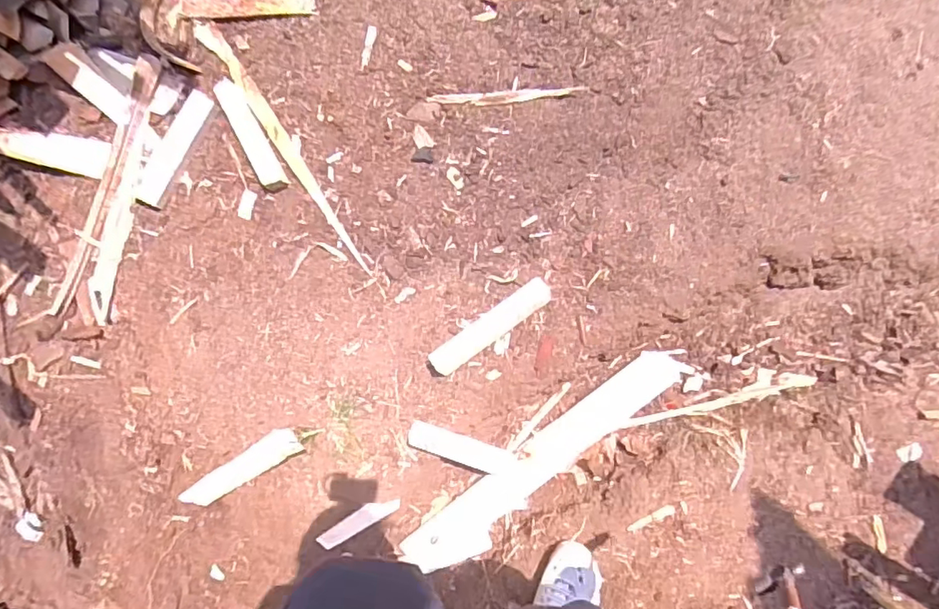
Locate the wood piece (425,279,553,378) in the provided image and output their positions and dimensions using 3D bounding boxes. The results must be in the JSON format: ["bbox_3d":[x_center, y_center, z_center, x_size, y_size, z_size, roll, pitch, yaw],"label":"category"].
[{"bbox_3d":[0.045,0.046,1.164,0.287,0.032,0.060,-36,80,-4],"label":"wood piece"}]

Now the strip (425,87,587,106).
[{"bbox_3d":[0.086,-0.467,1.237,0.346,0.012,0.032,-2,79,2],"label":"strip"}]

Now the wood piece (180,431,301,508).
[{"bbox_3d":[-0.519,0.372,1.231,0.405,0.028,0.065,-32,82,28],"label":"wood piece"}]

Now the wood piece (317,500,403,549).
[{"bbox_3d":[-0.247,0.484,1.228,0.193,0.028,0.046,-31,79,-3],"label":"wood piece"}]

